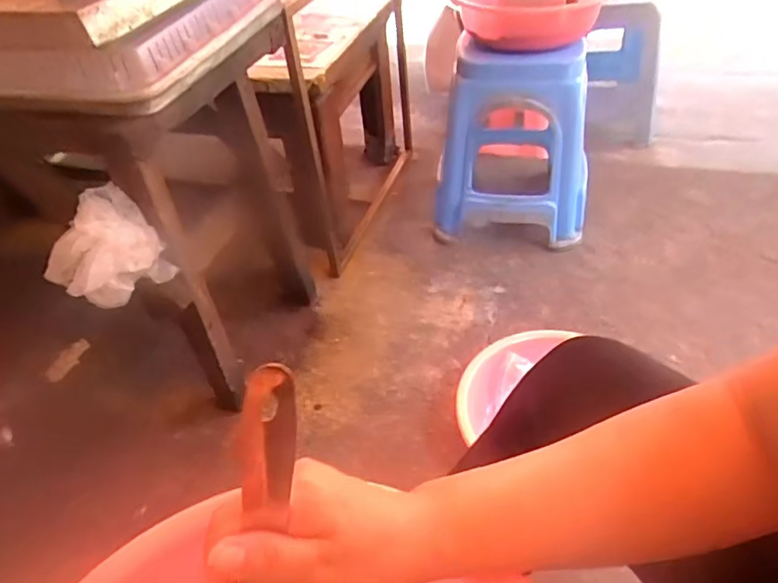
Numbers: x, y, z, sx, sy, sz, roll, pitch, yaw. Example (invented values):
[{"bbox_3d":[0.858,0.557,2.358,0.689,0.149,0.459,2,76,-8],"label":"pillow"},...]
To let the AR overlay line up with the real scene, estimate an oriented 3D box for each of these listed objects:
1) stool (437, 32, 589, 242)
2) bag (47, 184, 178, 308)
[{"bbox_3d":[0.296,-0.374,1.336,0.341,0.433,0.356,4,44,13],"label":"stool"},{"bbox_3d":[-0.385,-0.051,0.772,0.092,0.129,0.139,27,53,32],"label":"bag"}]

